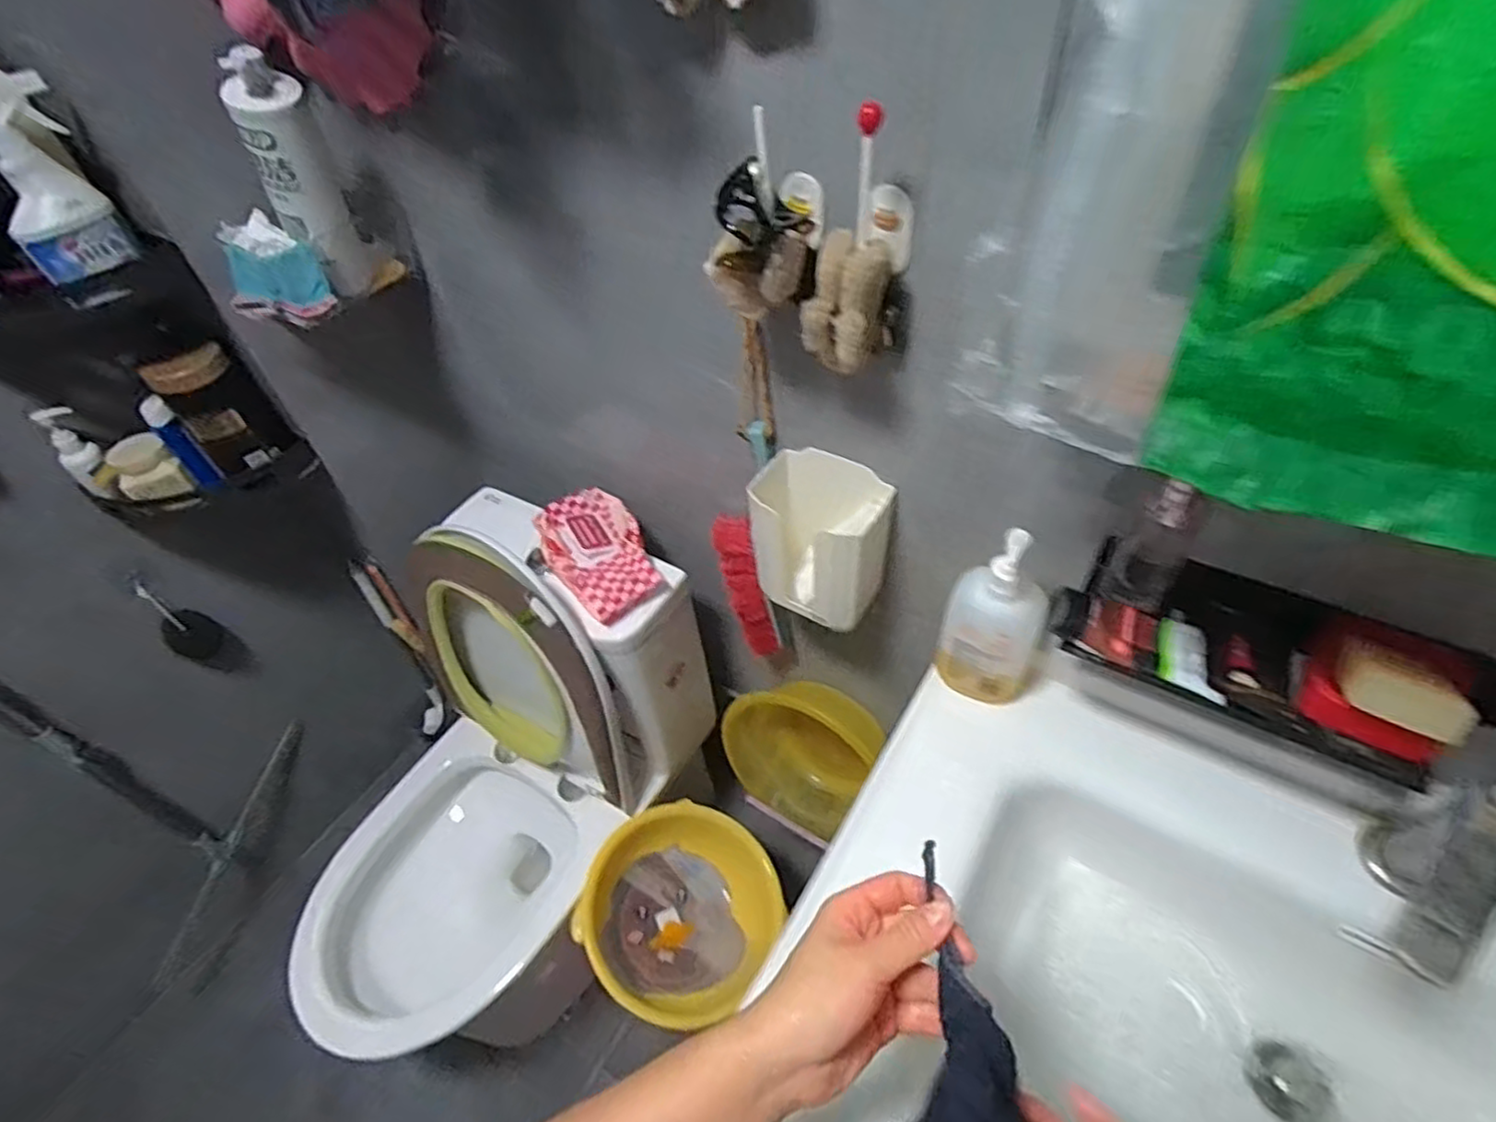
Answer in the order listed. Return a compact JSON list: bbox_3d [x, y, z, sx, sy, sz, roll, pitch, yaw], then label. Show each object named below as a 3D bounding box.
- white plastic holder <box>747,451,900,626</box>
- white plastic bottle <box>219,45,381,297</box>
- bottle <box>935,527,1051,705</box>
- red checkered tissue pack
[{"bbox_3d":[0.082,-0.024,0.765,0.140,0.153,0.103,19,52,23],"label":"white plastic holder"},{"bbox_3d":[-0.515,-0.440,0.803,0.087,0.240,0.101,-24,49,-15],"label":"white plastic bottle"},{"bbox_3d":[0.237,0.050,0.658,0.087,0.210,0.087,18,52,22],"label":"bottle"},{"bbox_3d":[-0.199,-0.014,0.923,0.126,0.050,0.189,-27,50,-17],"label":"red checkered tissue pack"}]

